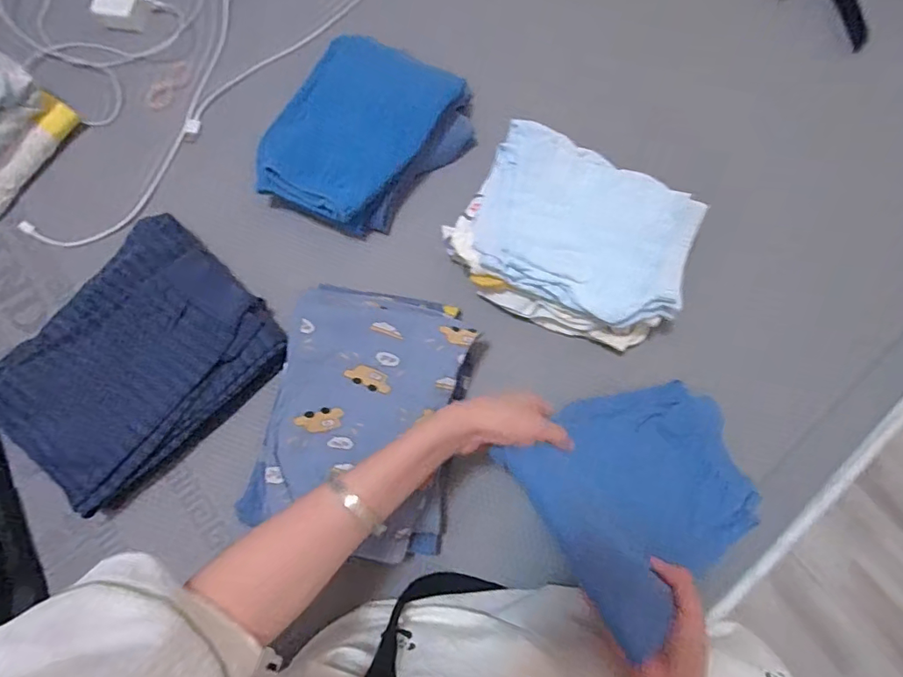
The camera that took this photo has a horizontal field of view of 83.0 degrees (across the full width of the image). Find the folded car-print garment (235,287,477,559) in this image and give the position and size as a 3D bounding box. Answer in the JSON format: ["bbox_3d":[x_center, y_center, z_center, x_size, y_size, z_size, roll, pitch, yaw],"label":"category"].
[{"bbox_3d":[-0.084,0.077,0.529,0.188,0.076,0.252,14,75,2],"label":"folded car-print garment"}]

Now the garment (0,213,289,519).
[{"bbox_3d":[-0.334,0.026,0.545,0.218,0.055,0.270,42,78,9],"label":"garment"}]

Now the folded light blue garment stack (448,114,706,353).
[{"bbox_3d":[0.139,-0.111,0.583,0.258,0.073,0.202,32,76,8],"label":"folded light blue garment stack"}]

